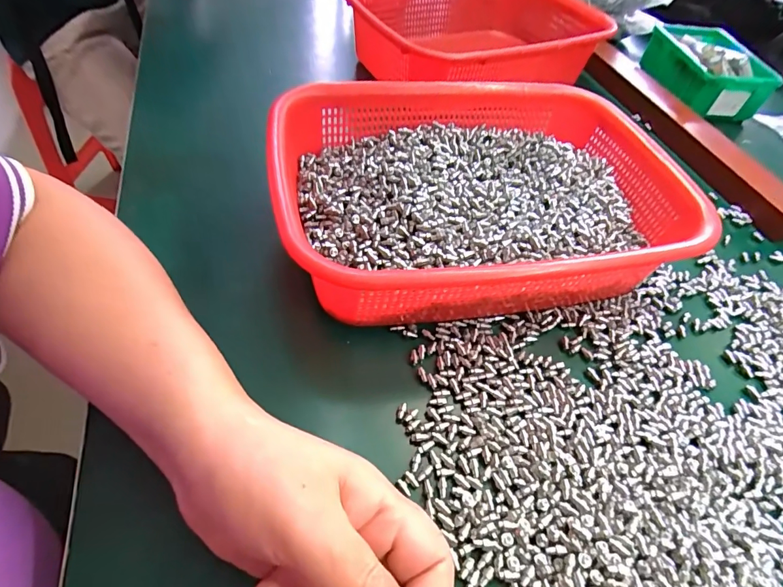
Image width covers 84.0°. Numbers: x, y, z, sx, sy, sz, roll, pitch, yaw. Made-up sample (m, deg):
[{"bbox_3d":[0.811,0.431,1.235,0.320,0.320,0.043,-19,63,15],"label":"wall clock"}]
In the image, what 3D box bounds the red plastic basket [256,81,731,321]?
[{"bbox_3d":[0.074,-0.074,0.329,0.297,0.074,0.210,-6,52,-11],"label":"red plastic basket"}]

